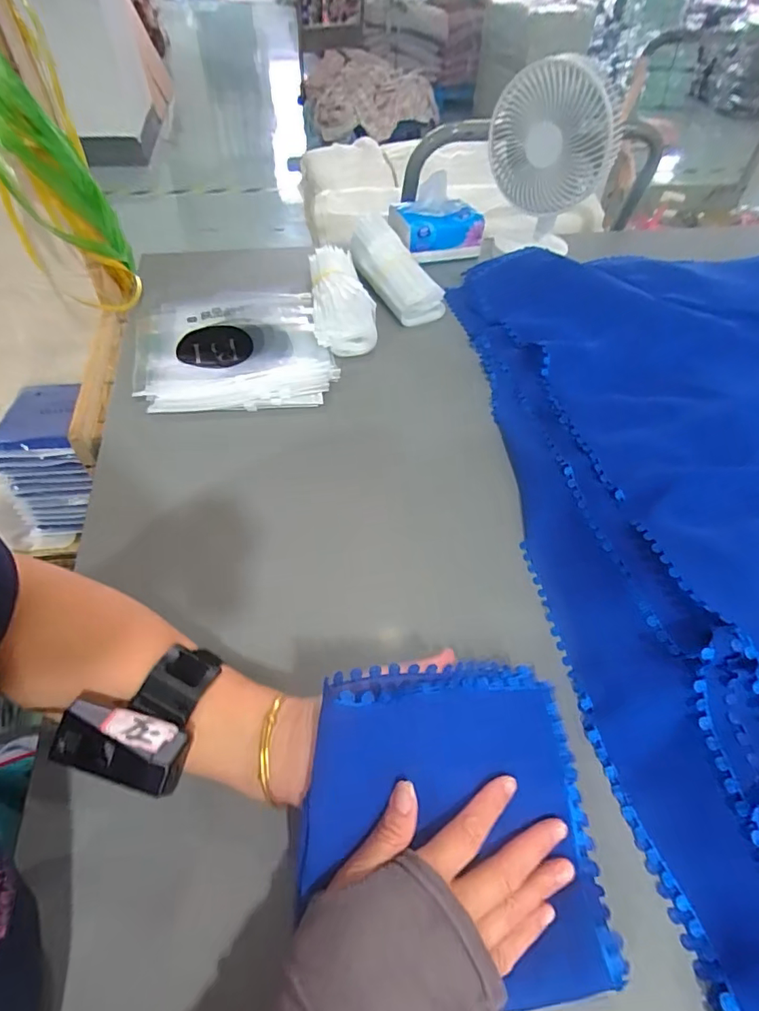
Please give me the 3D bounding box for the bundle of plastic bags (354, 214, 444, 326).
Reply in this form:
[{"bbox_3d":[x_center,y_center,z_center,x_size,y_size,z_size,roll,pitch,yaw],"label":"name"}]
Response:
[{"bbox_3d":[0.016,-0.360,0.753,0.082,0.049,0.210,-22,70,-16],"label":"bundle of plastic bags"}]

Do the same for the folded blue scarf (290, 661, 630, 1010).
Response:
[{"bbox_3d":[0.045,0.190,0.302,0.182,0.037,0.180,5,65,-17],"label":"folded blue scarf"}]

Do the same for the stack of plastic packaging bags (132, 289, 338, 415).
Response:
[{"bbox_3d":[-0.194,-0.209,0.659,0.238,0.029,0.267,-13,53,-13],"label":"stack of plastic packaging bags"}]

